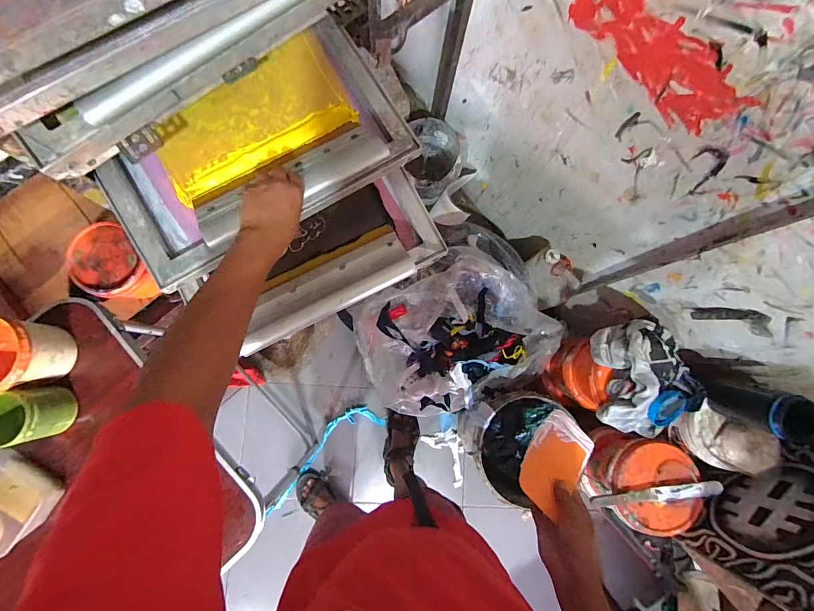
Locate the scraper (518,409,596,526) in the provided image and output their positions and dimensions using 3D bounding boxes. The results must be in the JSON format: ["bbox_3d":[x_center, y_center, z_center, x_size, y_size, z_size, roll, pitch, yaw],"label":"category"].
[{"bbox_3d":[0.225,0.235,0.566,0.099,0.009,0.144,46,59,-4],"label":"scraper"}]

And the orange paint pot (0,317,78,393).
[{"bbox_3d":[-0.682,0.086,0.648,0.118,0.117,0.120,0,82,-3],"label":"orange paint pot"}]

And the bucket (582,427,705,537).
[{"bbox_3d":[0.620,0.463,0.991,0.223,0.174,0.209,0,82,-3],"label":"bucket"}]

